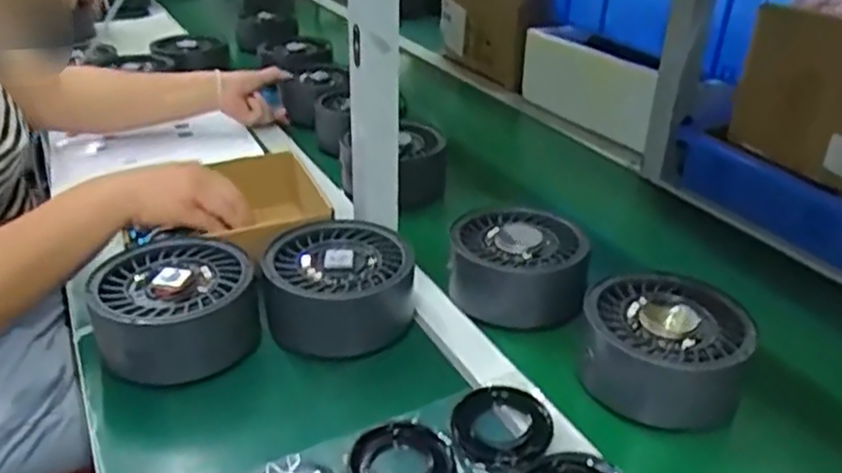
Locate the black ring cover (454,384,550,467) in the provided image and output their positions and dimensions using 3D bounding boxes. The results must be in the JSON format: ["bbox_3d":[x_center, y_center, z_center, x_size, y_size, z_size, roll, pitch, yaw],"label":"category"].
[{"bbox_3d":[0.063,0.145,0.543,0.073,0.010,0.075,2,28,5],"label":"black ring cover"}]

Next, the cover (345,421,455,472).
[{"bbox_3d":[-0.015,0.166,0.509,0.076,0.009,0.076,-9,29,-16],"label":"cover"}]

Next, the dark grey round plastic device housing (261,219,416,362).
[{"bbox_3d":[-0.076,0.047,0.667,0.135,0.070,0.141,0,28,0],"label":"dark grey round plastic device housing"}]

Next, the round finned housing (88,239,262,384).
[{"bbox_3d":[-0.221,0.069,0.640,0.132,0.088,0.132,0,28,0],"label":"round finned housing"}]

